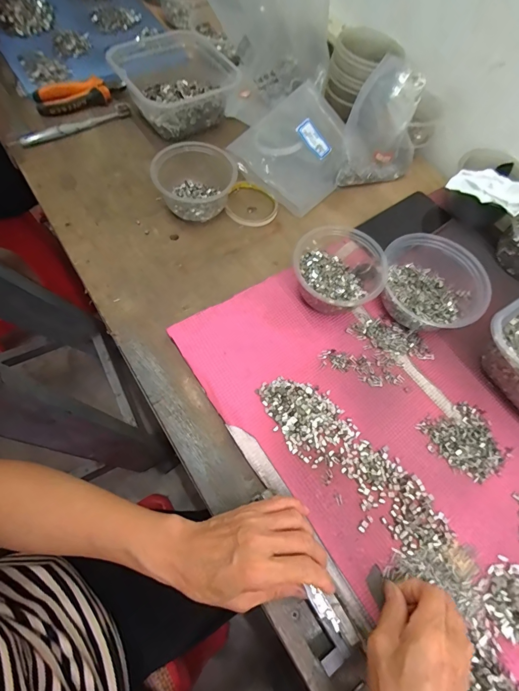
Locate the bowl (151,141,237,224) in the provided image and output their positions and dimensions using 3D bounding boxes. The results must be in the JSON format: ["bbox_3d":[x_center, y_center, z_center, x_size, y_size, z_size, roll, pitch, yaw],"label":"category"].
[{"bbox_3d":[-0.092,-0.237,0.521,0.117,0.064,0.096,-9,66,-10],"label":"bowl"}]

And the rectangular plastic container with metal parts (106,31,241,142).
[{"bbox_3d":[-0.135,-0.443,0.599,0.175,0.060,0.173,-31,72,-15],"label":"rectangular plastic container with metal parts"}]

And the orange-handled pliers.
[{"bbox_3d":[-0.303,-0.426,0.606,0.144,0.020,0.057,-24,70,-13],"label":"orange-handled pliers"}]

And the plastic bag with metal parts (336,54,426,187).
[{"bbox_3d":[0.193,-0.338,0.549,0.129,0.166,0.044,-8,52,-9],"label":"plastic bag with metal parts"}]

